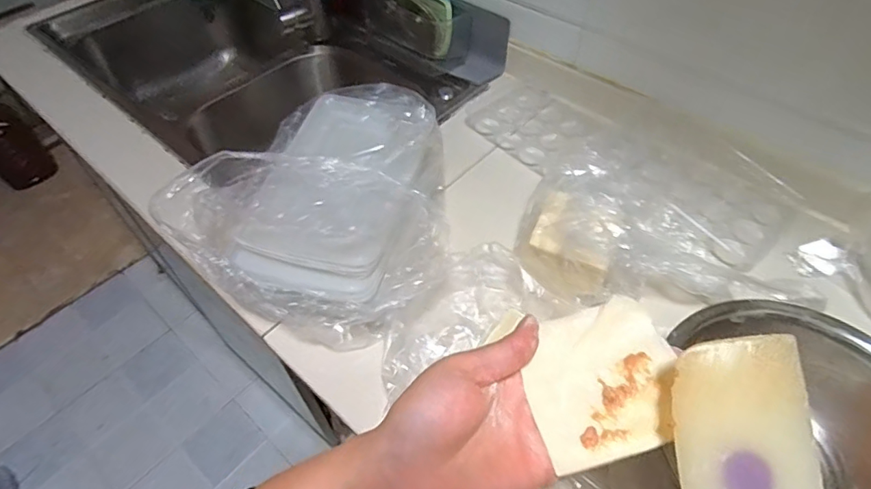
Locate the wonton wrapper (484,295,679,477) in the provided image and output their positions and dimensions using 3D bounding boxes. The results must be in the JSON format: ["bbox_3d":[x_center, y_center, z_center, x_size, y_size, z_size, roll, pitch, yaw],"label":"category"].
[{"bbox_3d":[0.083,0.066,0.258,0.078,0.017,0.082,-11,52,-7],"label":"wonton wrapper"}]

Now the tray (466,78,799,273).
[{"bbox_3d":[0.224,-0.110,0.634,0.411,0.044,0.129,36,67,25],"label":"tray"}]

